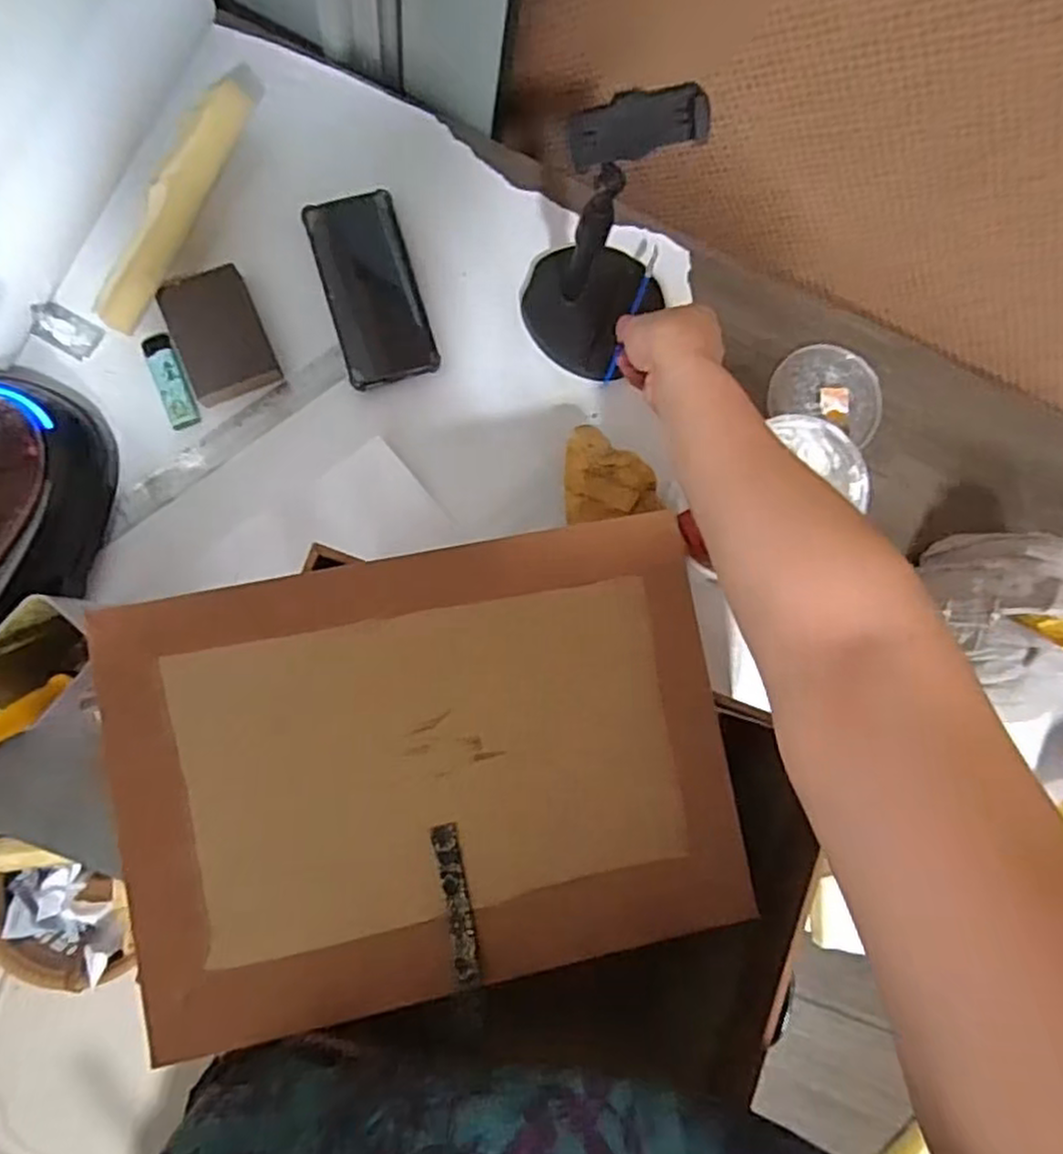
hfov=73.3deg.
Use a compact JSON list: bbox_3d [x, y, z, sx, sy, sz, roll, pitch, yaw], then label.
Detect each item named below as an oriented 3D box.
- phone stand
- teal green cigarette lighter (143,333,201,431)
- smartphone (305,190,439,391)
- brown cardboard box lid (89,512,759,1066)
[{"bbox_3d":[0.063,-0.260,0.529,0.106,0.252,0.111,25,83,-4],"label":"phone stand"},{"bbox_3d":[-0.306,-0.167,0.605,0.025,0.010,0.081,-20,87,-8],"label":"teal green cigarette lighter"},{"bbox_3d":[-0.140,-0.253,0.625,0.077,0.007,0.165,-17,87,-8],"label":"smartphone"},{"bbox_3d":[-0.057,0.109,0.405,0.327,0.018,0.241,-10,86,-7],"label":"brown cardboard box lid"}]

